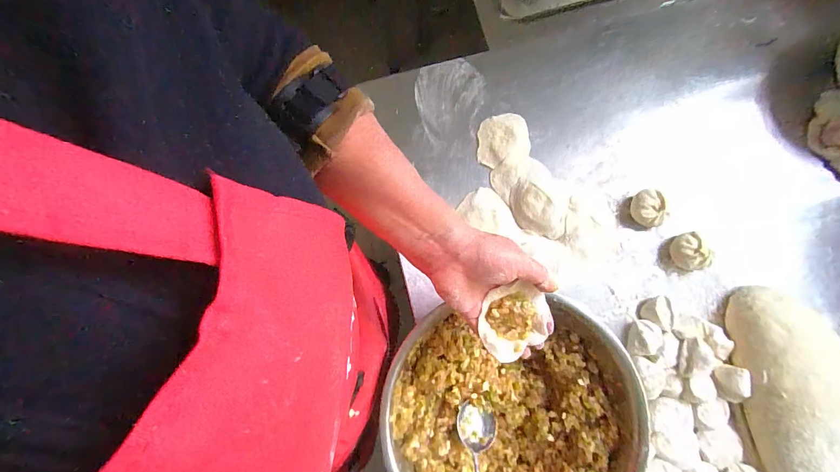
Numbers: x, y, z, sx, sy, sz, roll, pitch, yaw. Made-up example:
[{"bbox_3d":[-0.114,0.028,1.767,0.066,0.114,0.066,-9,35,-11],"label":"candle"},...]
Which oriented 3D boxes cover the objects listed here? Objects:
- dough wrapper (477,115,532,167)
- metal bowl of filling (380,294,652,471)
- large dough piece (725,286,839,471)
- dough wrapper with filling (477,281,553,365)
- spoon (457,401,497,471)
[{"bbox_3d":[0.113,-0.130,0.523,0.070,0.008,0.072,-3,79,0],"label":"dough wrapper"},{"bbox_3d":[0.094,0.197,0.416,0.250,0.076,0.233,-6,79,-1],"label":"metal bowl of filling"},{"bbox_3d":[0.424,0.177,0.436,0.103,0.064,0.240,0,79,0],"label":"large dough piece"},{"bbox_3d":[0.088,0.080,0.359,0.068,0.016,0.058,-32,81,-6],"label":"dough wrapper with filling"},{"bbox_3d":[0.058,0.237,0.353,0.041,0.023,0.170,2,36,1],"label":"spoon"}]

